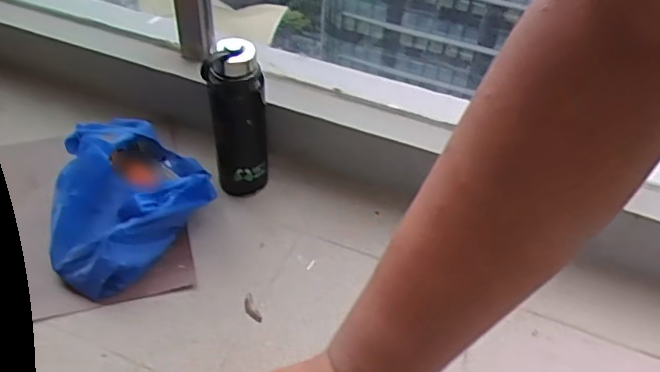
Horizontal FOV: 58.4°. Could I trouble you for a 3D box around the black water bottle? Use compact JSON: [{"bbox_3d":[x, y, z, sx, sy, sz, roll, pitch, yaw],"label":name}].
[{"bbox_3d":[-0.154,-0.106,0.973,0.091,0.270,0.072,-13,46,-17],"label":"black water bottle"}]

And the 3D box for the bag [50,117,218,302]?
[{"bbox_3d":[-0.336,-0.002,0.952,0.251,0.128,0.310,-19,48,-22],"label":"bag"}]

